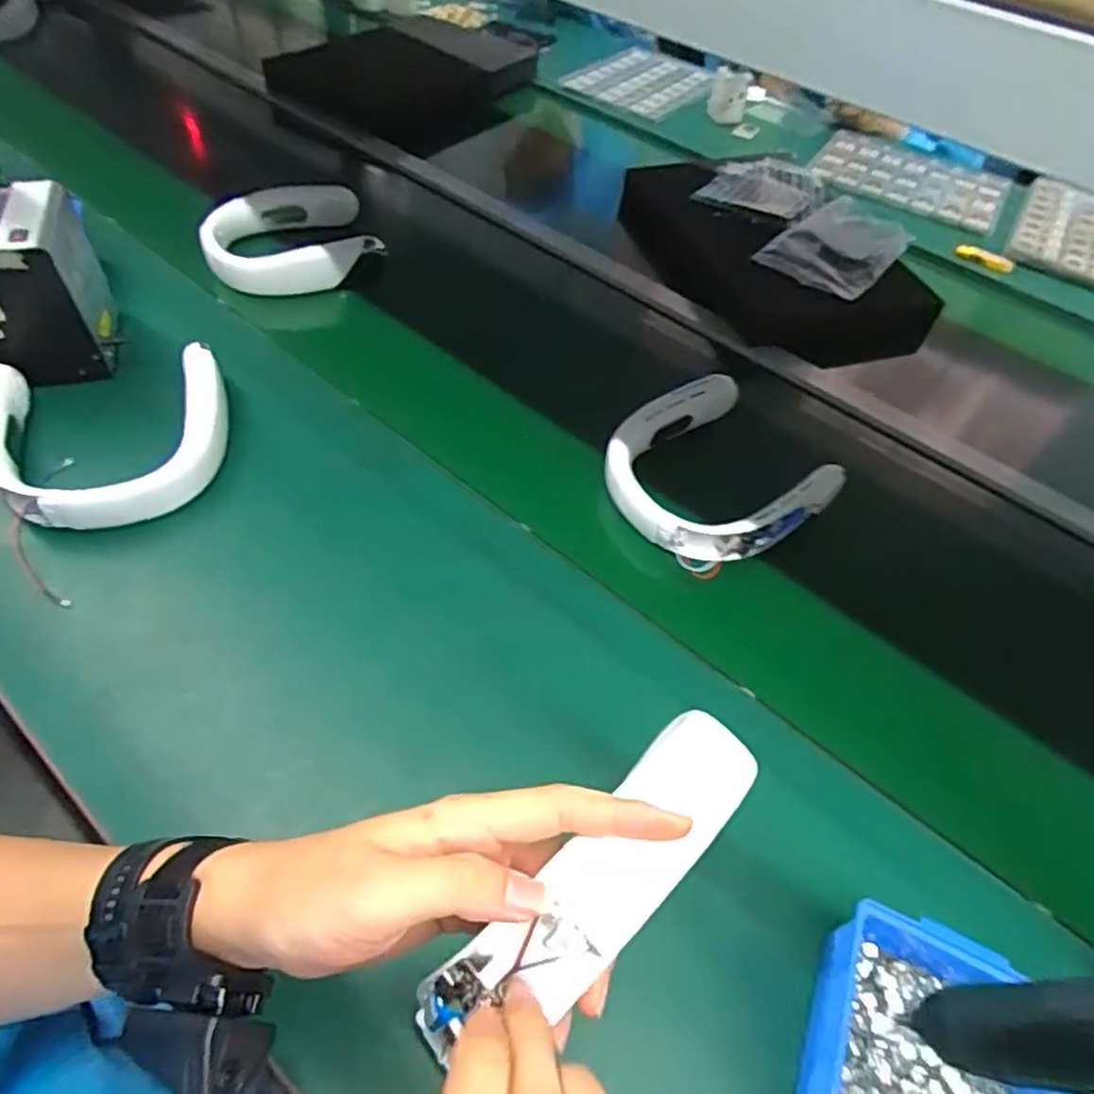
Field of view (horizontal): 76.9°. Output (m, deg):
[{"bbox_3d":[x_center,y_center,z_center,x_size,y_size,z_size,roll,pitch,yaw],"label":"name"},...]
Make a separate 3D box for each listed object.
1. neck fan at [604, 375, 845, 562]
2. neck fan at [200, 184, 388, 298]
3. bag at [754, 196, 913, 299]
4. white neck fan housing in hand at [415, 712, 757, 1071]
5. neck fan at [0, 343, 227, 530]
[{"bbox_3d":[0.155,-0.073,0.675,0.189,0.046,0.182,-27,61,-23],"label":"neck fan"},{"bbox_3d":[-0.314,-0.374,0.846,0.199,0.057,0.190,-20,58,-19],"label":"neck fan"},{"bbox_3d":[0.401,-0.410,0.928,0.138,0.027,0.217,39,59,21],"label":"bag"},{"bbox_3d":[0.027,0.139,0.300,0.178,0.060,0.049,-39,64,-16],"label":"white neck fan housing in hand"},{"bbox_3d":[-0.402,-0.092,0.622,0.206,0.057,0.188,-8,55,-12],"label":"neck fan"}]

